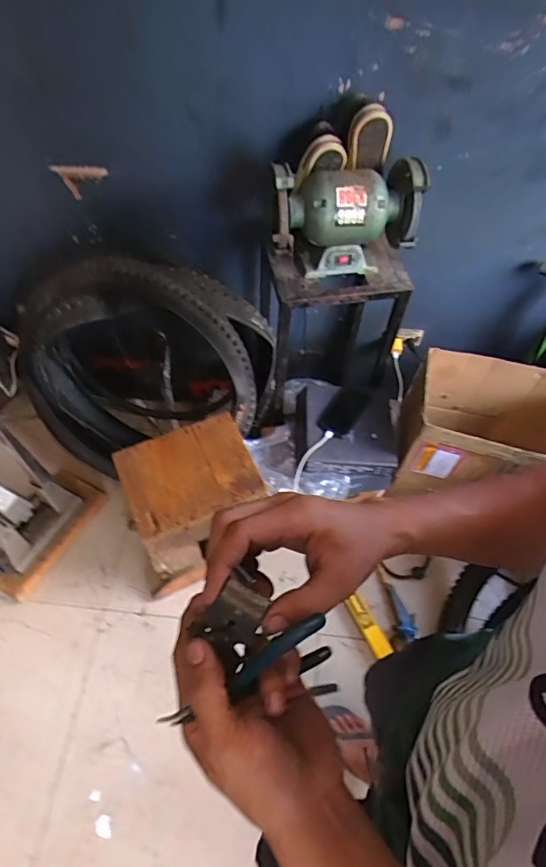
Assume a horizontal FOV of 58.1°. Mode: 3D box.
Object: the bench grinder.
[{"bbox_3d":[0.143,-0.482,1.023,0.312,0.236,0.198,-9,58,-7],"label":"bench grinder"}]

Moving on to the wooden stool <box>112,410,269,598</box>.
[{"bbox_3d":[-0.211,0.203,1.331,0.326,0.408,0.265,-19,60,-13],"label":"wooden stool"}]

